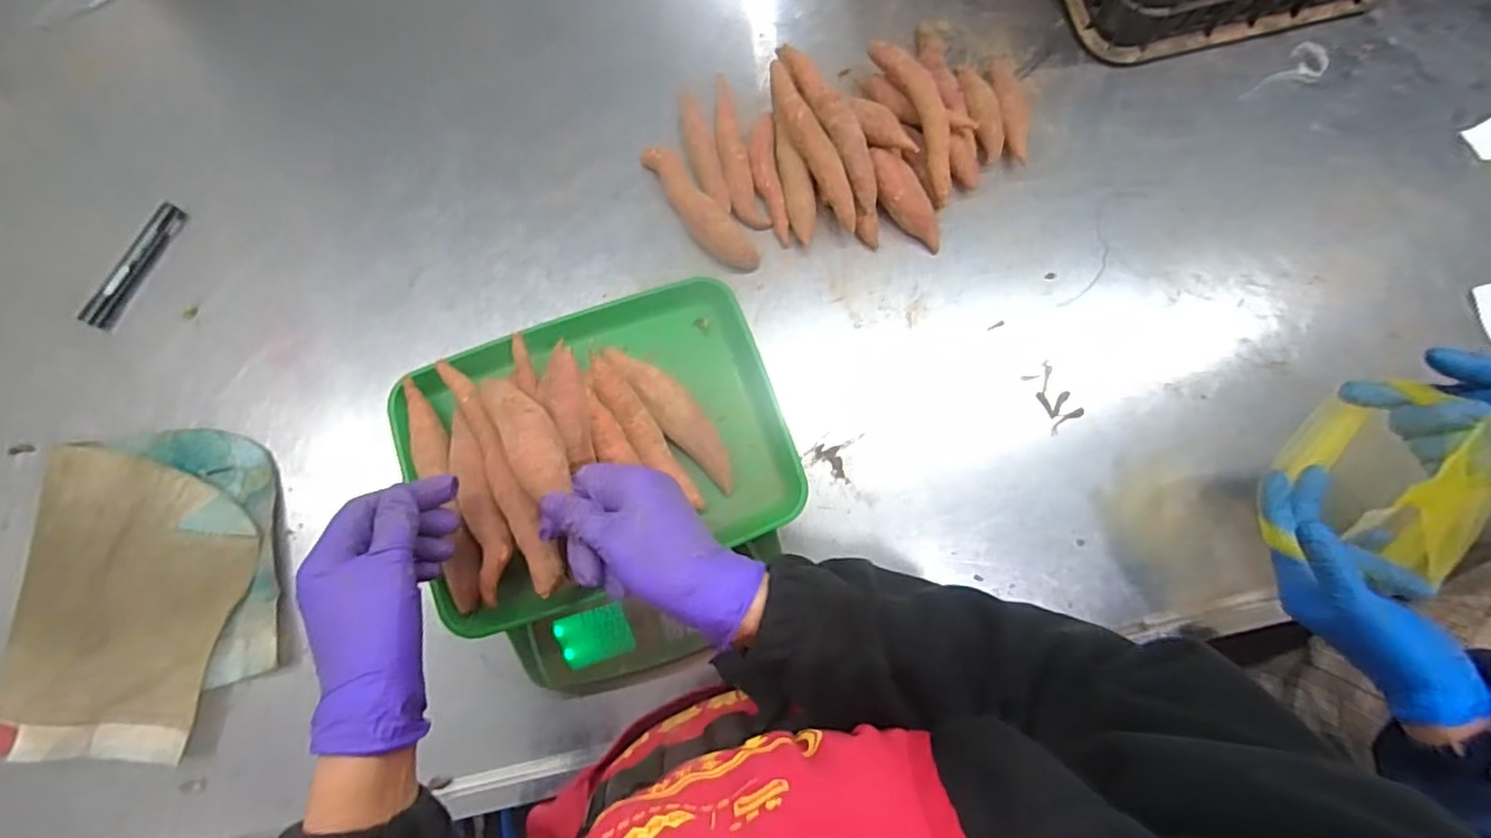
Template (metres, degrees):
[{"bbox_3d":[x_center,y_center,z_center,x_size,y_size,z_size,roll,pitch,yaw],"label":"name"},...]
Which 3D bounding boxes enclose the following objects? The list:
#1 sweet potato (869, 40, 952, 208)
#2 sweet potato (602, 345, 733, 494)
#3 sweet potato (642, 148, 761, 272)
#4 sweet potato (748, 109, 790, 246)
[{"bbox_3d":[0.177,-0.307,0.663,0.029,0.037,0.179,-23,90,-6],"label":"sweet potato"},{"bbox_3d":[-0.057,-0.007,0.521,0.032,0.033,0.149,-38,81,-10],"label":"sweet potato"},{"bbox_3d":[-0.054,-0.216,0.681,0.040,0.036,0.170,-40,80,-10],"label":"sweet potato"},{"bbox_3d":[0.022,-0.251,0.693,0.030,0.025,0.141,-7,76,-3],"label":"sweet potato"}]

